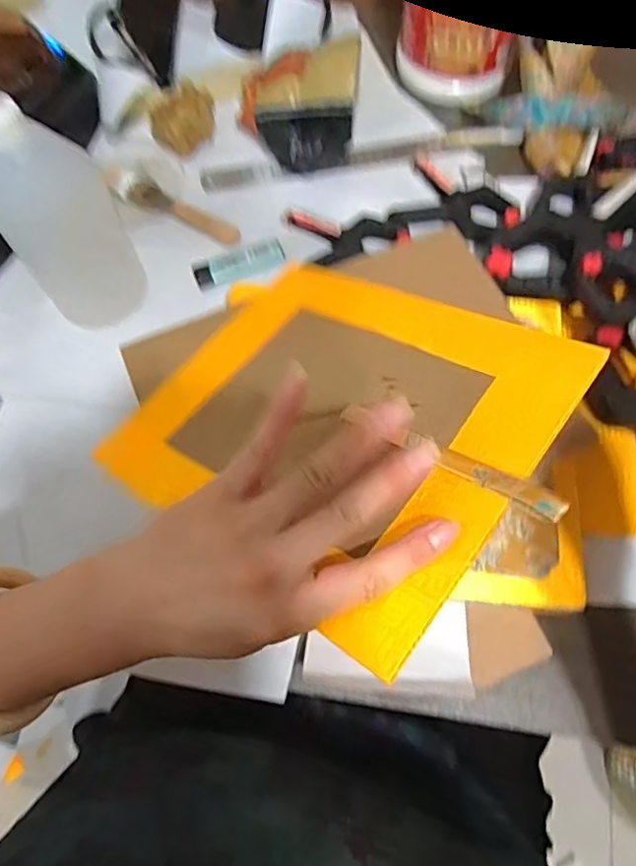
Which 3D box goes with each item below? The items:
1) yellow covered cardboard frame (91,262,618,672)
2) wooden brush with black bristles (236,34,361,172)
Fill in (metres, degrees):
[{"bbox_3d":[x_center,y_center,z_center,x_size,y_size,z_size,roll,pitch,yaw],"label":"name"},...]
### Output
[{"bbox_3d":[0.006,-0.015,0.322,0.228,0.005,0.203,27,64,33],"label":"yellow covered cardboard frame"},{"bbox_3d":[-0.018,-0.294,0.501,0.109,0.071,0.092,2,68,1],"label":"wooden brush with black bristles"}]

